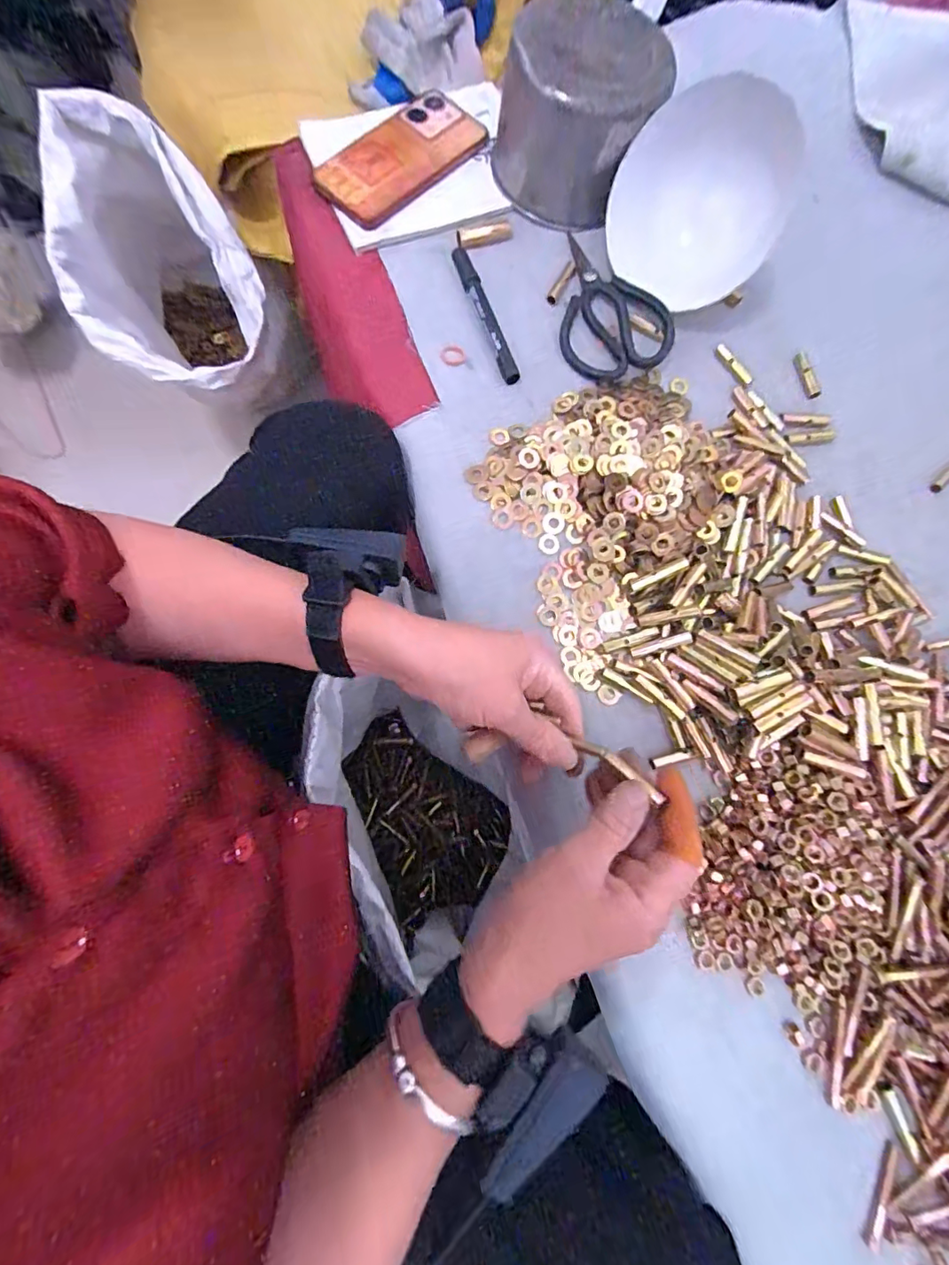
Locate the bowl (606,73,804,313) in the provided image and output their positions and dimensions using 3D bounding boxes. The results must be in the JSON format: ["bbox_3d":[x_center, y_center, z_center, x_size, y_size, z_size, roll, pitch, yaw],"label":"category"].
[{"bbox_3d":[0.186,-0.355,0.426,0.138,0.107,0.089,17,78,4],"label":"bowl"}]

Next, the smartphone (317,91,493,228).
[{"bbox_3d":[-0.068,-0.445,0.485,0.163,0.009,0.083,-43,93,-9],"label":"smartphone"}]

